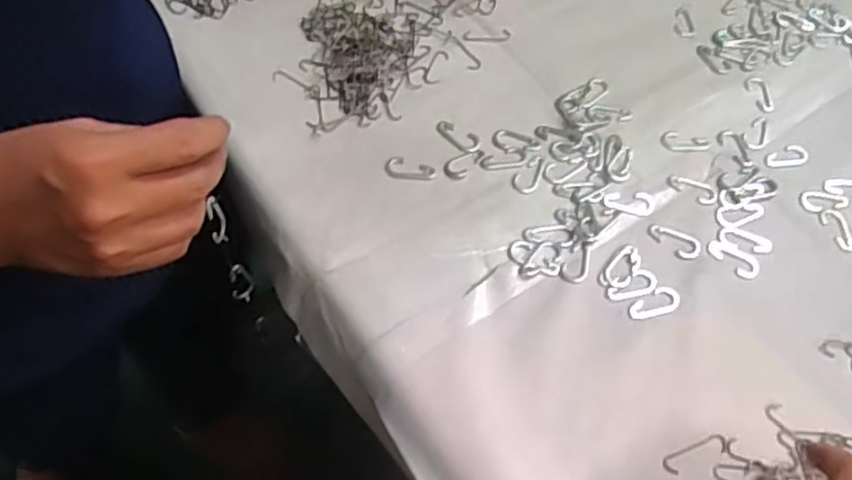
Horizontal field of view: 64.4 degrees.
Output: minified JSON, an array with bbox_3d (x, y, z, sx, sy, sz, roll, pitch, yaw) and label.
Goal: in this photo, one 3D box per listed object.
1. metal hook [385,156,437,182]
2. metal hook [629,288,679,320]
[{"bbox_3d":[-0.011,-0.052,0.500,0.037,0.004,0.019,7,56,0],"label":"metal hook"},{"bbox_3d":[0.154,0.042,0.453,0.038,0.004,0.016,-21,61,-18],"label":"metal hook"}]

